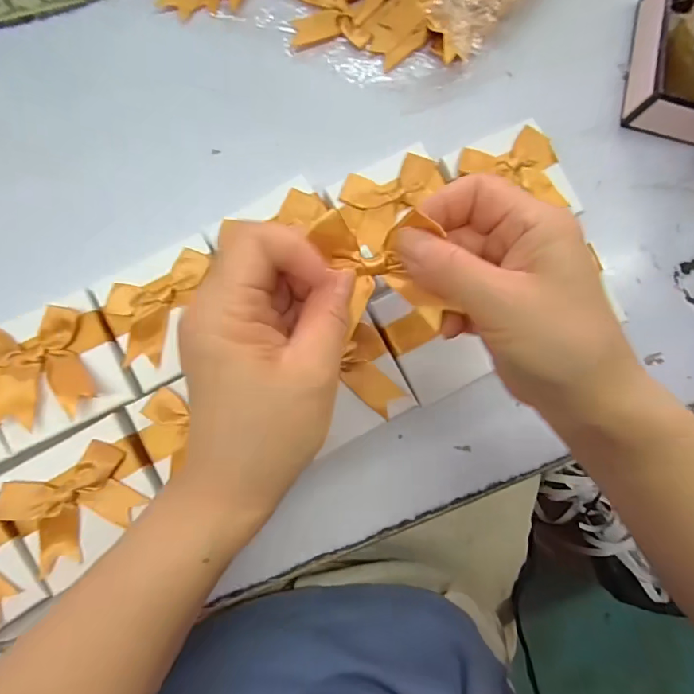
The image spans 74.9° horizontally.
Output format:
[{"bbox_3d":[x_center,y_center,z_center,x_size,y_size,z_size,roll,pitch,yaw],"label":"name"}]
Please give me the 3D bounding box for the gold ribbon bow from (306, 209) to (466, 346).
[{"bbox_3d":[0.012,-0.032,0.194,0.049,0.020,0.049,-7,86,-5],"label":"gold ribbon bow"}]

